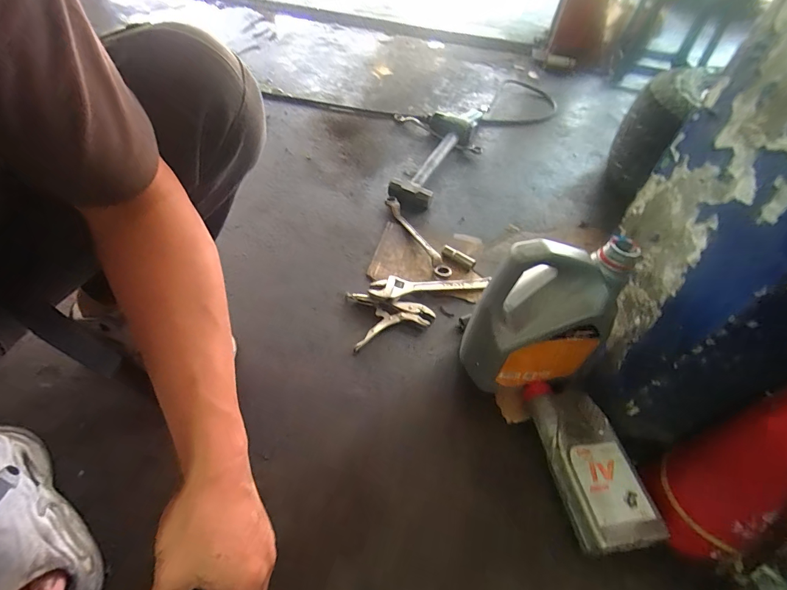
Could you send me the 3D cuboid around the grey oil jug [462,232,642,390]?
[{"bbox_3d":[0.217,0.041,0.553,0.189,0.242,0.096,-8,52,-12],"label":"grey oil jug"}]

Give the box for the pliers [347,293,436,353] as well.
[{"bbox_3d":[-0.002,0.038,0.726,0.160,0.020,0.125,-7,50,-12],"label":"pliers"}]

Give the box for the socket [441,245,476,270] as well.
[{"bbox_3d":[0.144,-0.080,0.835,0.079,0.030,0.024,33,54,21],"label":"socket"}]

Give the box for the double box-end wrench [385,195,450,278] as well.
[{"bbox_3d":[0.052,-0.143,0.883,0.032,0.027,0.283,-19,54,-21],"label":"double box-end wrench"}]

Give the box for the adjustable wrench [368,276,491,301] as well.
[{"bbox_3d":[0.076,-0.017,0.769,0.249,0.020,0.057,-6,50,-11],"label":"adjustable wrench"}]

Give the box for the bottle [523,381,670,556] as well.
[{"bbox_3d":[0.278,0.238,0.550,0.109,0.058,0.226,-4,50,-9],"label":"bottle"}]

